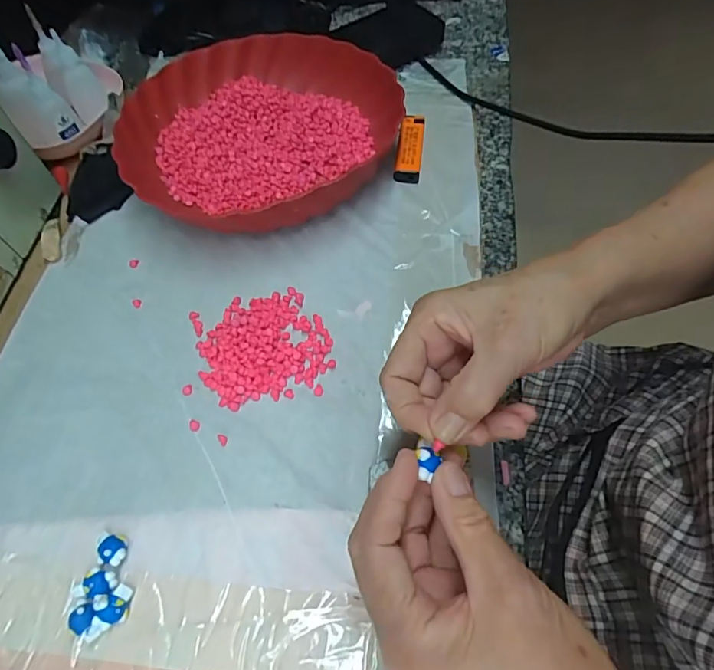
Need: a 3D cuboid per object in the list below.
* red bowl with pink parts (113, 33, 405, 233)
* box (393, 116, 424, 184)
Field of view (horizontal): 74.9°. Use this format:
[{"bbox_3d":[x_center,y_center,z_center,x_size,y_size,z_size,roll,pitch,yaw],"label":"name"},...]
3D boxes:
[{"bbox_3d":[-0.083,-0.189,0.417,0.232,0.049,0.215,-1,61,3],"label":"red bowl with pink parts"},{"bbox_3d":[0.048,-0.172,0.422,0.022,0.013,0.082,6,61,7],"label":"box"}]

